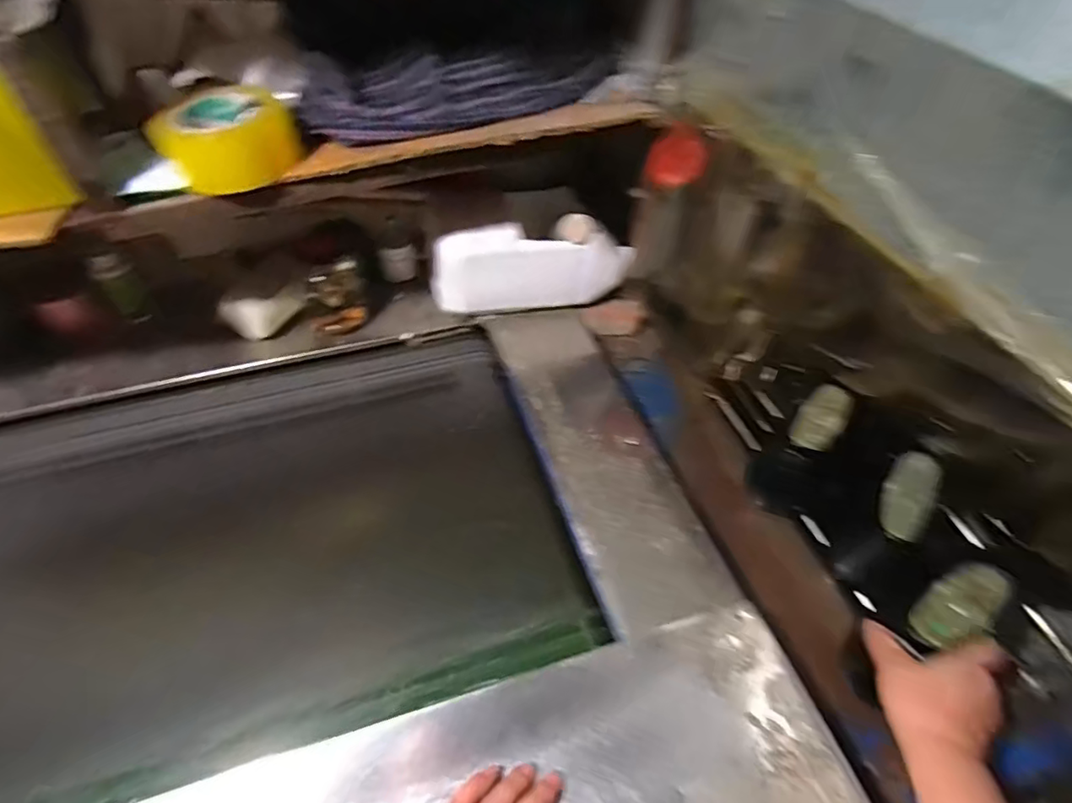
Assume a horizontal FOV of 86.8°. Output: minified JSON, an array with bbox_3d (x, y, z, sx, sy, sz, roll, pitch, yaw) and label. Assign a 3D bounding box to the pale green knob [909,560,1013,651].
[{"bbox_3d":[0.376,0.183,0.504,0.103,0.023,0.047,-27,18,-17],"label":"pale green knob"}]

